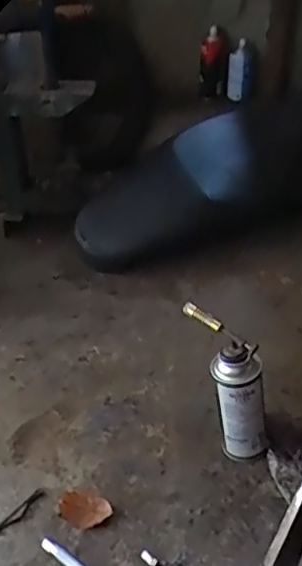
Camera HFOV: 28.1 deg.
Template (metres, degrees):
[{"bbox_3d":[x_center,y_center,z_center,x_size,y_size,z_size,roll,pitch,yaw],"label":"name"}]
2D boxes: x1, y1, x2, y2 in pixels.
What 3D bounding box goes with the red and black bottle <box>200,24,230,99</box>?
[{"bbox_3d":[0.177,-0.612,1.678,0.075,0.172,0.066,13,36,20],"label":"red and black bottle"}]

